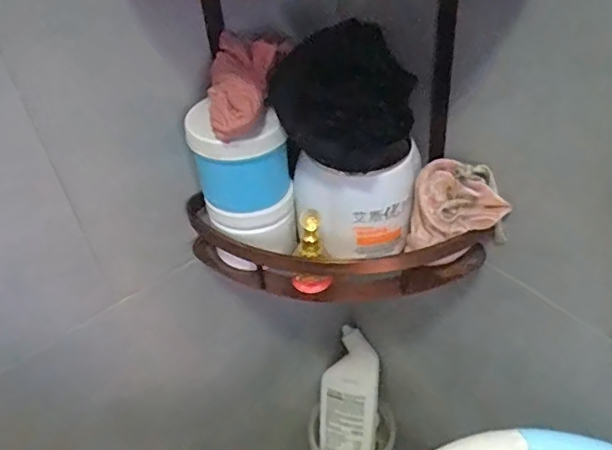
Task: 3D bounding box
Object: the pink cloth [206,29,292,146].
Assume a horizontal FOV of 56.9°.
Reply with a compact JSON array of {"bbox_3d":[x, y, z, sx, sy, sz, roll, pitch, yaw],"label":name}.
[{"bbox_3d":[-0.057,-0.110,0.453,0.067,0.044,0.091,12,45,19],"label":"pink cloth"}]

